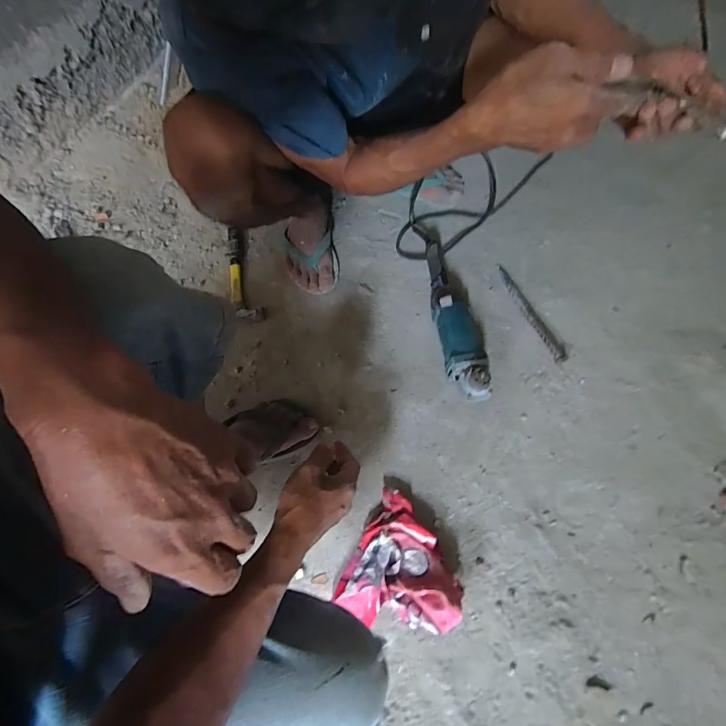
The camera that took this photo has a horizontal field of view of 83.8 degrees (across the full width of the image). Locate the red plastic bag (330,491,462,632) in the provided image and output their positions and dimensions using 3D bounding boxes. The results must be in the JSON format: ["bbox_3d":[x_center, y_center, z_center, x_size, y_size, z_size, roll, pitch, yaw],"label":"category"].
[{"bbox_3d":[0.062,0.316,0.603,0.164,0.079,0.199,25,74,11],"label":"red plastic bag"}]

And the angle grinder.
[{"bbox_3d":[0.158,-0.083,0.729,0.065,0.091,0.319,-12,71,-1],"label":"angle grinder"}]

